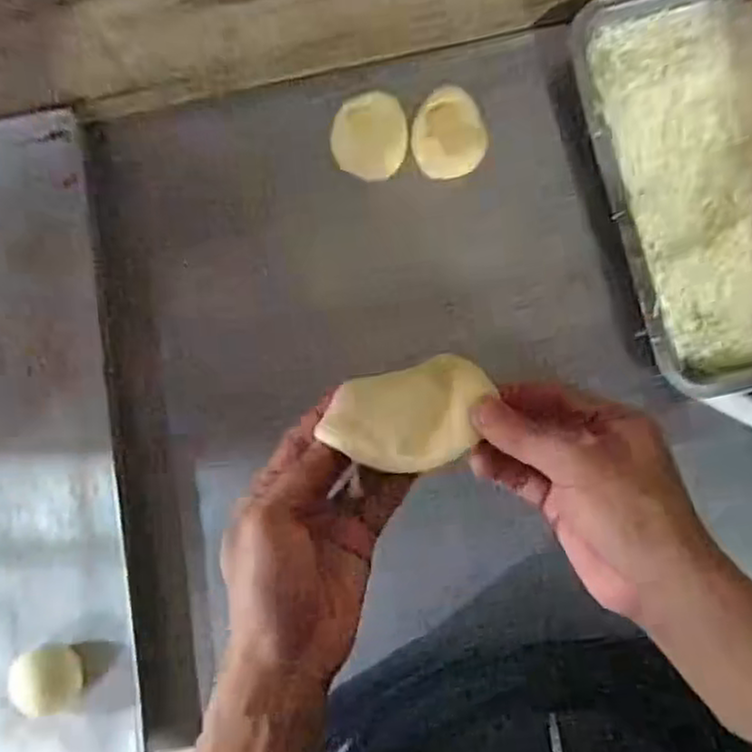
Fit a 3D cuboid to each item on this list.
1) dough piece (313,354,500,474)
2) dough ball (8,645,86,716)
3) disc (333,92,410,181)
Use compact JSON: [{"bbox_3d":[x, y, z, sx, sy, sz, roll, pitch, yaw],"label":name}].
[{"bbox_3d":[0.017,0.023,0.379,0.085,0.013,0.053,-14,81,2],"label":"dough piece"},{"bbox_3d":[-0.262,0.245,0.581,0.053,0.037,0.051,-1,81,4],"label":"dough ball"},{"bbox_3d":[-0.005,-0.210,0.630,0.065,0.007,0.071,-5,104,-4],"label":"disc"}]

